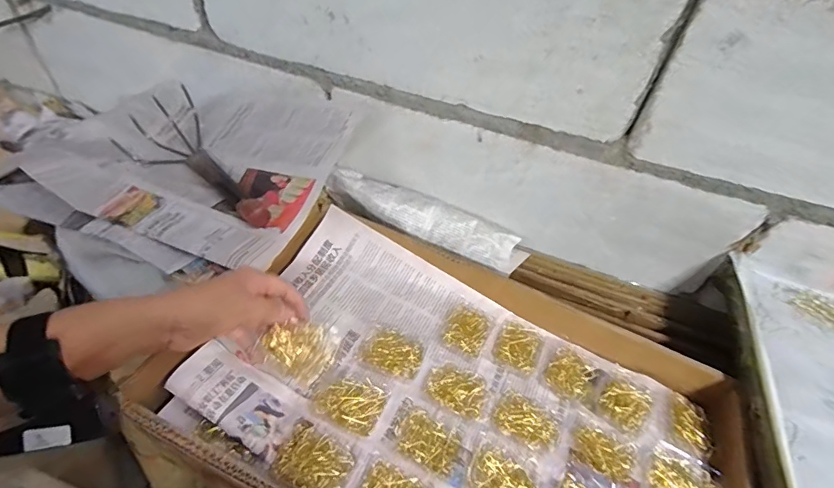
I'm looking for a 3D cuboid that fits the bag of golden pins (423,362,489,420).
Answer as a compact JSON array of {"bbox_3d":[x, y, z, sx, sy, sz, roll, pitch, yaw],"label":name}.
[{"bbox_3d":[0.045,0.162,0.481,0.071,0.009,0.049,20,49,12],"label":"bag of golden pins"}]

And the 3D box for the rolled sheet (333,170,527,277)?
[{"bbox_3d":[0.015,-0.039,0.652,0.329,0.041,0.073,24,49,0],"label":"rolled sheet"}]

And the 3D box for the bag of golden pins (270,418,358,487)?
[{"bbox_3d":[-0.095,0.203,0.404,0.069,0.013,0.056,21,49,13],"label":"bag of golden pins"}]

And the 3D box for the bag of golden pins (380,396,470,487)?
[{"bbox_3d":[0.014,0.198,0.436,0.088,0.008,0.056,28,51,18],"label":"bag of golden pins"}]

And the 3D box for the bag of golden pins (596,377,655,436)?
[{"bbox_3d":[0.242,0.186,0.497,0.052,0.010,0.063,35,53,24],"label":"bag of golden pins"}]

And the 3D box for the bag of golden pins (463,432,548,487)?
[{"bbox_3d":[0.091,0.236,0.431,0.077,0.019,0.061,27,51,18],"label":"bag of golden pins"}]

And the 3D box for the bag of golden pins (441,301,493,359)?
[{"bbox_3d":[0.065,0.103,0.535,0.051,0.009,0.071,23,50,15],"label":"bag of golden pins"}]

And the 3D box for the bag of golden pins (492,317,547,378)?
[{"bbox_3d":[0.128,0.128,0.539,0.054,0.005,0.071,25,50,16],"label":"bag of golden pins"}]

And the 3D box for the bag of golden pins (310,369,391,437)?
[{"bbox_3d":[-0.066,0.161,0.449,0.067,0.012,0.061,24,50,15],"label":"bag of golden pins"}]

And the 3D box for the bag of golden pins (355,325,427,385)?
[{"bbox_3d":[-0.029,0.124,0.497,0.073,0.013,0.055,18,49,11],"label":"bag of golden pins"}]

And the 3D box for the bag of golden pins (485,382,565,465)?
[{"bbox_3d":[0.119,0.192,0.470,0.076,0.009,0.064,30,52,20],"label":"bag of golden pins"}]

